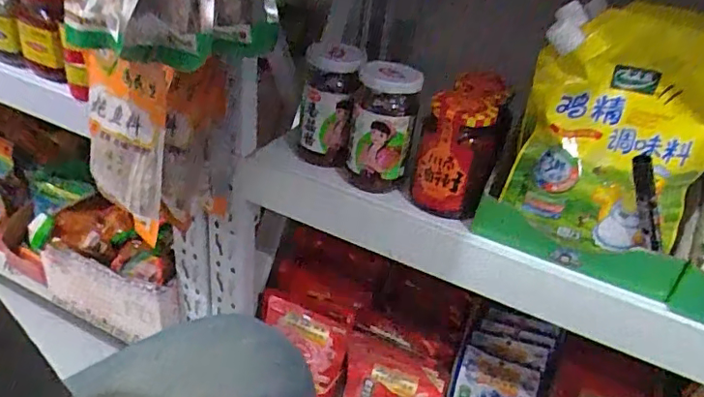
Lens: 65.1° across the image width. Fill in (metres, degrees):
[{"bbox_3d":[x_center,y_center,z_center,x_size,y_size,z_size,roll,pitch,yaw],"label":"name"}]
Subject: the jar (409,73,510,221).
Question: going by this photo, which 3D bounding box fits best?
[{"bbox_3d":[0.109,-0.050,0.516,0.077,0.113,0.085,18,34,16],"label":"jar"}]

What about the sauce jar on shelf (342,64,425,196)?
[{"bbox_3d":[0.026,-0.066,0.521,0.054,0.118,0.053,6,33,-4],"label":"sauce jar on shelf"}]

